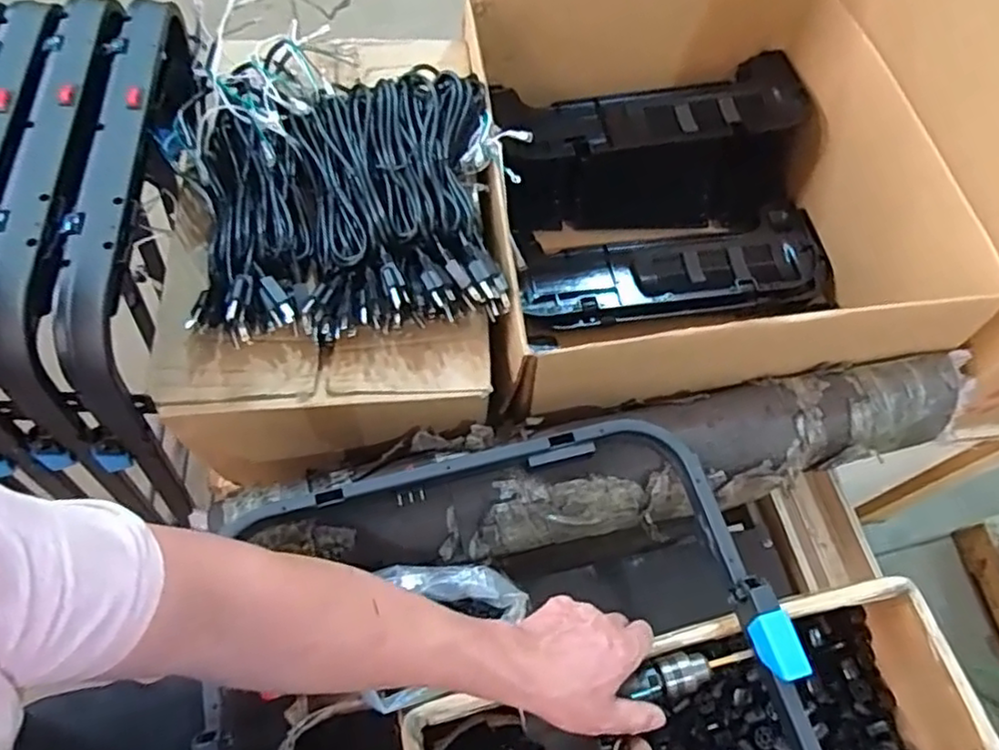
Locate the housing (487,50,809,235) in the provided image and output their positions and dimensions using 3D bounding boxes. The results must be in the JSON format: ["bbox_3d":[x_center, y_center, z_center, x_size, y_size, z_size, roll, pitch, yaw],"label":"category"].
[{"bbox_3d":[0.235,-0.356,1.065,0.450,0.150,0.227,-2,63,-2],"label":"housing"}]

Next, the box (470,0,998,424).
[{"bbox_3d":[0.291,-0.378,0.878,0.611,0.491,0.793,-4,63,-4],"label":"box"}]

